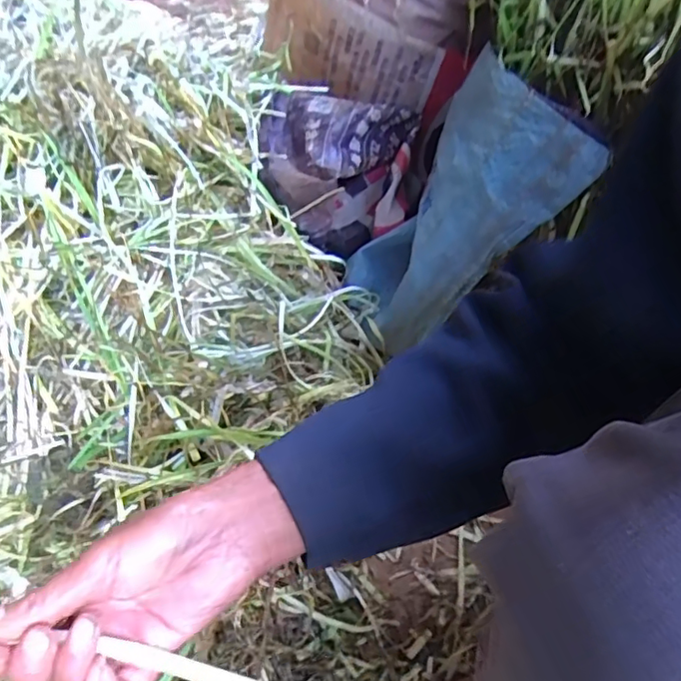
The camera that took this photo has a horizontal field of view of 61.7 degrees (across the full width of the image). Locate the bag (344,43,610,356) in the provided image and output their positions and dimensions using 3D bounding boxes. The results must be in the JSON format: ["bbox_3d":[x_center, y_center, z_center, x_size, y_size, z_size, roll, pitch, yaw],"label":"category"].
[{"bbox_3d":[0.138,-0.138,0.682,0.126,0.338,0.243,-7,47,-40],"label":"bag"}]

